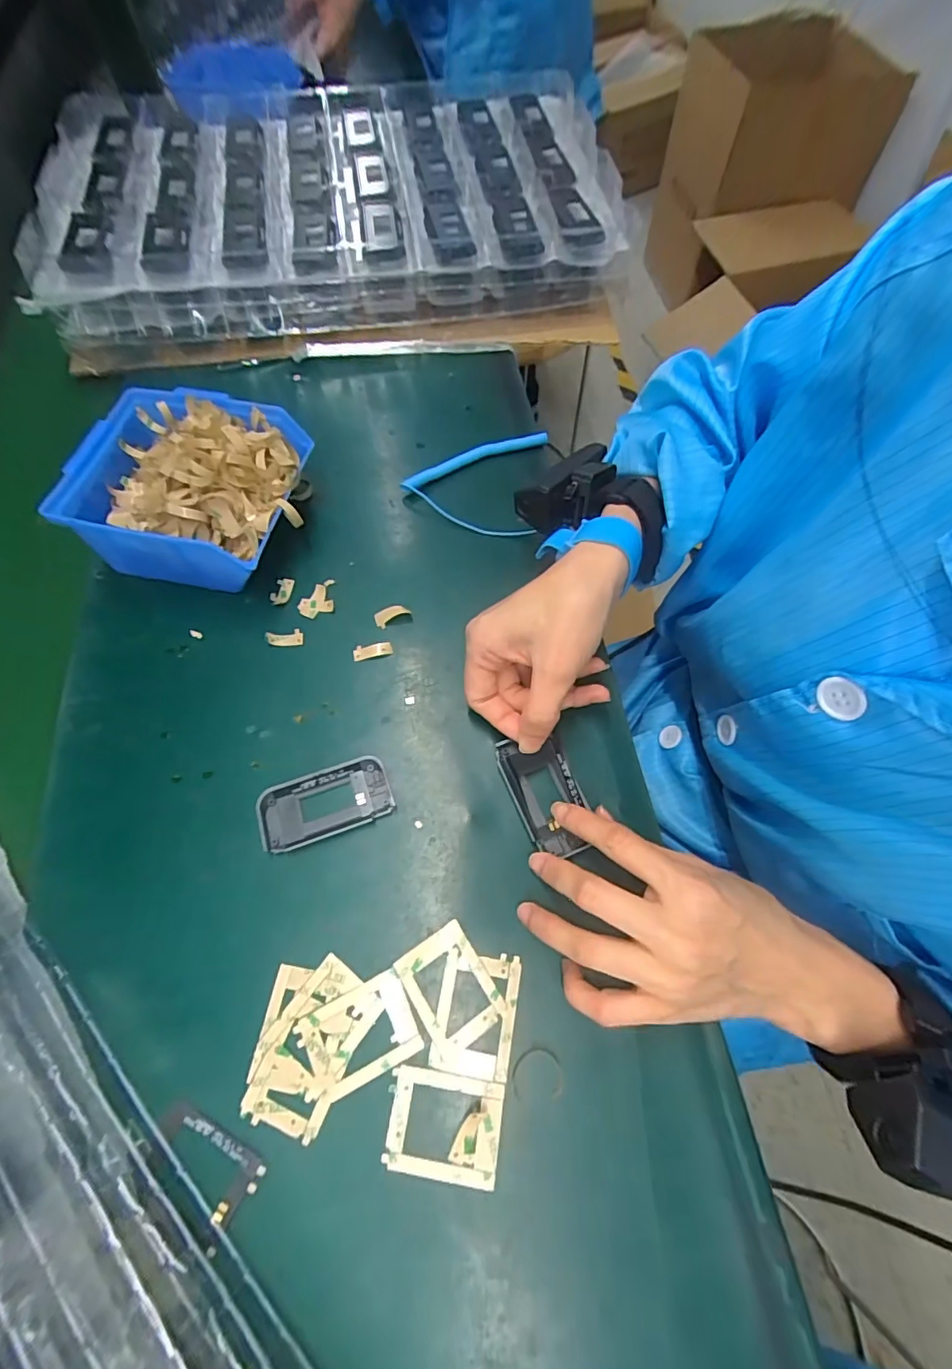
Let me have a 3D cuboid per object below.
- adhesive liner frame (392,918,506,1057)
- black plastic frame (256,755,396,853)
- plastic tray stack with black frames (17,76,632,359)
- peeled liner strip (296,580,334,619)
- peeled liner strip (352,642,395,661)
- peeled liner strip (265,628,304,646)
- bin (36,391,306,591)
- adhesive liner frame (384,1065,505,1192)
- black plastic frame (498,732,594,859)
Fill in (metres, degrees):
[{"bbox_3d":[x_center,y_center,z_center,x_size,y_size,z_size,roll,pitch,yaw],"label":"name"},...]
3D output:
[{"bbox_3d":[-0.014,0.156,0.269,0.040,0.004,0.050,-30,69,-14],"label":"adhesive liner frame"},{"bbox_3d":[-0.088,0.070,0.306,0.075,0.010,0.037,-18,67,-9],"label":"black plastic frame"},{"bbox_3d":[-0.135,-0.475,0.525,0.516,0.077,0.323,-9,65,-5],"label":"plastic tray stack with black frames"},{"bbox_3d":[-0.113,-0.062,0.369,0.024,0.004,0.030,-6,65,-4],"label":"peeled liner strip"},{"bbox_3d":[-0.070,-0.023,0.352,0.026,0.005,0.011,-9,65,-5],"label":"peeled liner strip"},{"bbox_3d":[-0.131,-0.032,0.356,0.026,0.004,0.012,-4,65,-3],"label":"peeled liner strip"},{"bbox_3d":[-0.197,-0.135,0.369,0.144,0.066,0.127,8,65,3],"label":"bin"},{"bbox_3d":[-0.015,0.208,0.246,0.053,0.004,0.040,8,65,3],"label":"adhesive liner frame"},{"bbox_3d":[0.041,0.064,0.307,0.039,0.012,0.074,-19,67,-10],"label":"black plastic frame"}]

